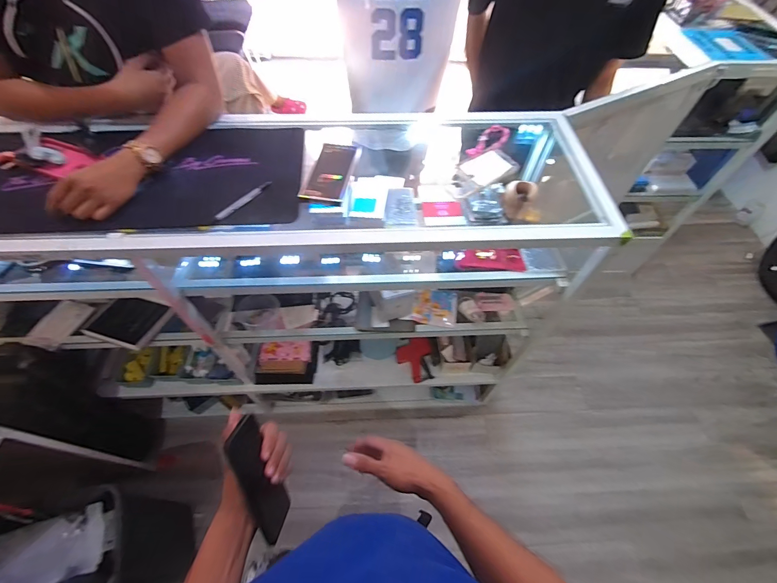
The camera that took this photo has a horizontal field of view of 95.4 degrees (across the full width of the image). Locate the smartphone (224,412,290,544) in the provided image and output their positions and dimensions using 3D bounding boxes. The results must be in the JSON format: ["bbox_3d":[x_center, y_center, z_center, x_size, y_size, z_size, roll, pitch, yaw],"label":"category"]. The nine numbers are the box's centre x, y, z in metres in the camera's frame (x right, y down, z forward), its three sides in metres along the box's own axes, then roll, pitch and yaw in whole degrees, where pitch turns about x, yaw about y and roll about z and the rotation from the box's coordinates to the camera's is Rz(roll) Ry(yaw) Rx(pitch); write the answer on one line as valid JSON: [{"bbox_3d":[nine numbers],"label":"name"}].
[{"bbox_3d":[-0.176,0.253,0.484,0.015,0.166,0.071,-13,12,11],"label":"smartphone"}]

